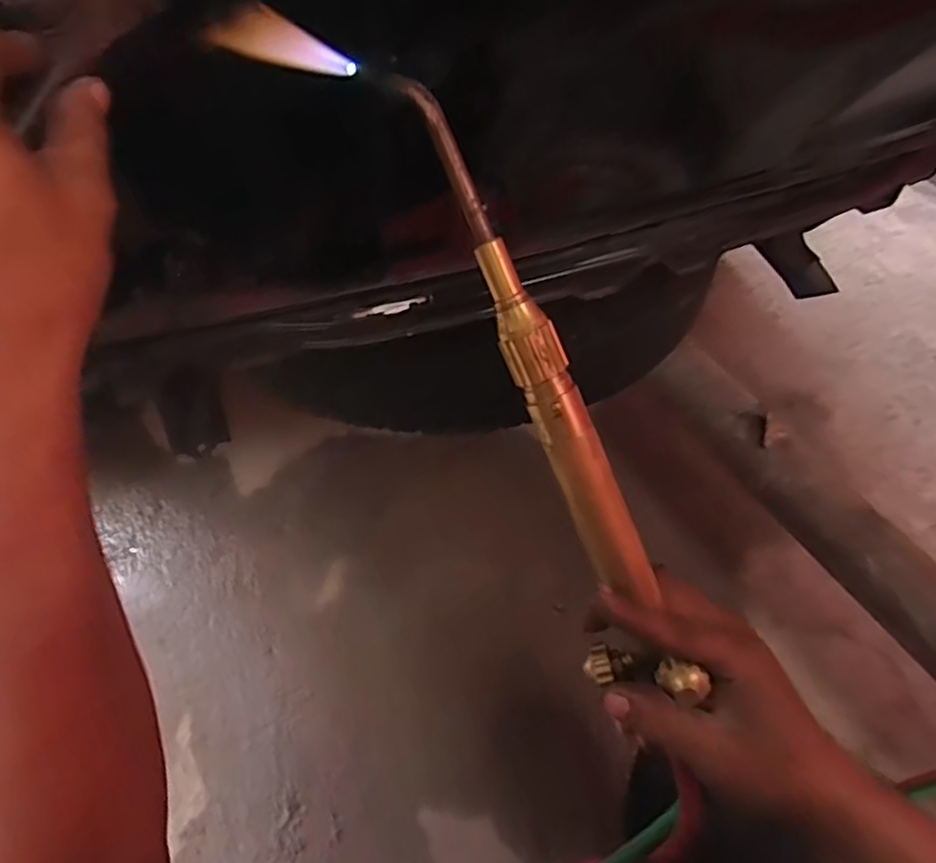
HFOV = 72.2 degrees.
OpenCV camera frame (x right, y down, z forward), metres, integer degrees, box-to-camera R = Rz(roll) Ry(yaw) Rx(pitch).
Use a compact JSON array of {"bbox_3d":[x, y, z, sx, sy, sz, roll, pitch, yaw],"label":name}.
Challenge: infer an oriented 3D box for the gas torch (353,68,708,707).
[{"bbox_3d":[0.037,-0.013,0.302,0.038,0.321,0.052,-30,15,-24],"label":"gas torch"}]

